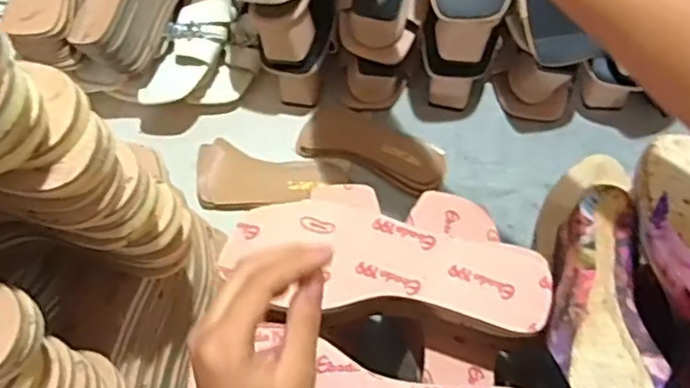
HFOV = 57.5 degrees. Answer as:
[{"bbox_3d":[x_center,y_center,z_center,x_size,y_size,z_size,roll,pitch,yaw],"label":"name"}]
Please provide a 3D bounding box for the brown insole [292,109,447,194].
[{"bbox_3d":[0.035,-0.055,0.702,0.162,0.011,0.079,18,67,12],"label":"brown insole"}]

